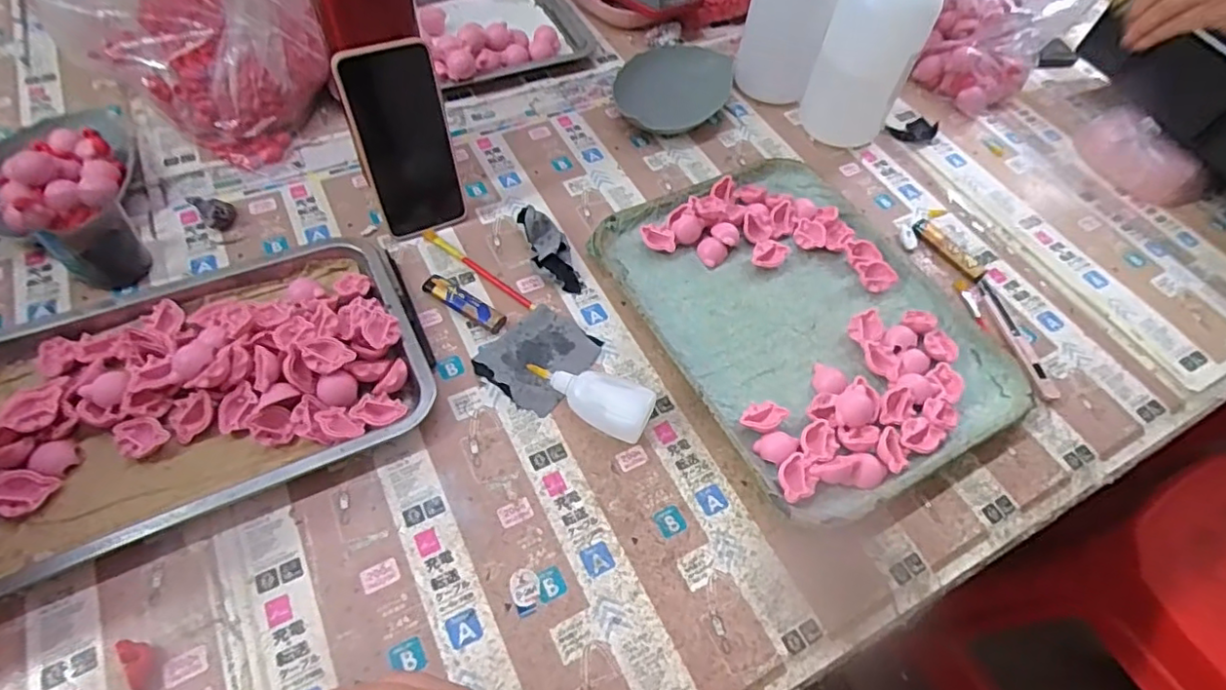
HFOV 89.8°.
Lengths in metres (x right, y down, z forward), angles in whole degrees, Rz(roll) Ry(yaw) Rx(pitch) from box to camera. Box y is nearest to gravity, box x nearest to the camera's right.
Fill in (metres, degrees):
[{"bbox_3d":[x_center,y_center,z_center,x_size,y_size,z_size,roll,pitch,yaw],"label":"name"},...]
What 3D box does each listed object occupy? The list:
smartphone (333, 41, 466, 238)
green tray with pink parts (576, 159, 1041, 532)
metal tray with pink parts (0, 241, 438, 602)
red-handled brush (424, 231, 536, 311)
[{"bbox_3d":[-0.178,-0.171,0.532,0.073,0.164,0.017,-22,48,-19],"label":"smartphone"},{"bbox_3d":[0.174,-0.034,0.554,0.282,0.029,0.338,-24,63,-21],"label":"green tray with pink parts"},{"bbox_3d":[-0.316,0.027,0.467,0.320,0.038,0.220,-21,61,-19],"label":"metal tray with pink parts"},{"bbox_3d":[-0.123,-0.069,0.565,0.138,0.008,0.011,34,59,15],"label":"red-handled brush"}]

